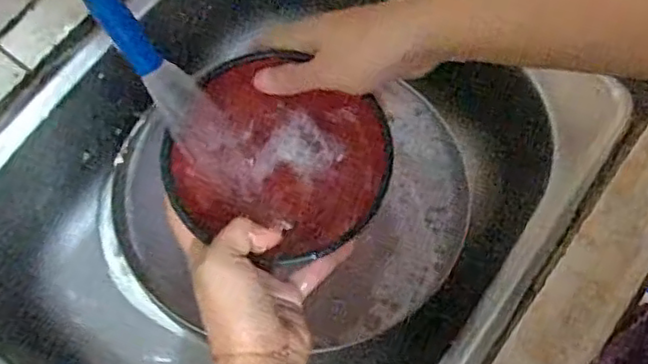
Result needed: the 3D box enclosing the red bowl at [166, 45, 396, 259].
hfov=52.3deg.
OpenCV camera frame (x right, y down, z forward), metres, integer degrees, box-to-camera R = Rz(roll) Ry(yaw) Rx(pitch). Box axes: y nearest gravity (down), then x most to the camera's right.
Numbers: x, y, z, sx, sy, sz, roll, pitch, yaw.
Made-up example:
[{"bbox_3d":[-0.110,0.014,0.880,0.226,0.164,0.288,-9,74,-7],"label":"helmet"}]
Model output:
[{"bbox_3d":[-0.028,-0.022,0.429,0.143,0.053,0.122,30,74,7],"label":"red bowl"}]

